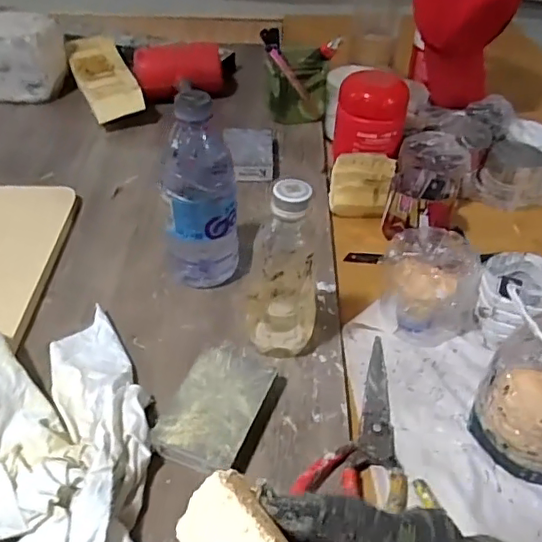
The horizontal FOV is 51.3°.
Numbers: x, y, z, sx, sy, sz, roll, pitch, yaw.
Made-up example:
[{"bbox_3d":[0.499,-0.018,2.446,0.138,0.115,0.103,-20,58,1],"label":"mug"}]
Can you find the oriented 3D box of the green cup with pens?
[{"bbox_3d":[0.042,-0.291,0.835,0.108,0.115,0.079,11,43,10],"label":"green cup with pens"}]

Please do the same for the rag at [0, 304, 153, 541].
[{"bbox_3d":[-0.163,0.113,0.429,0.138,0.039,0.236,-21,47,-23],"label":"rag"}]

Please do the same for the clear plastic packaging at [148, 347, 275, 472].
[{"bbox_3d":[-0.043,0.108,0.462,0.067,0.024,0.110,16,44,15],"label":"clear plastic packaging"}]

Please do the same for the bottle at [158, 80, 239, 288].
[{"bbox_3d":[-0.069,-0.074,0.534,0.076,0.188,0.067,-1,42,-3],"label":"bottle"}]

